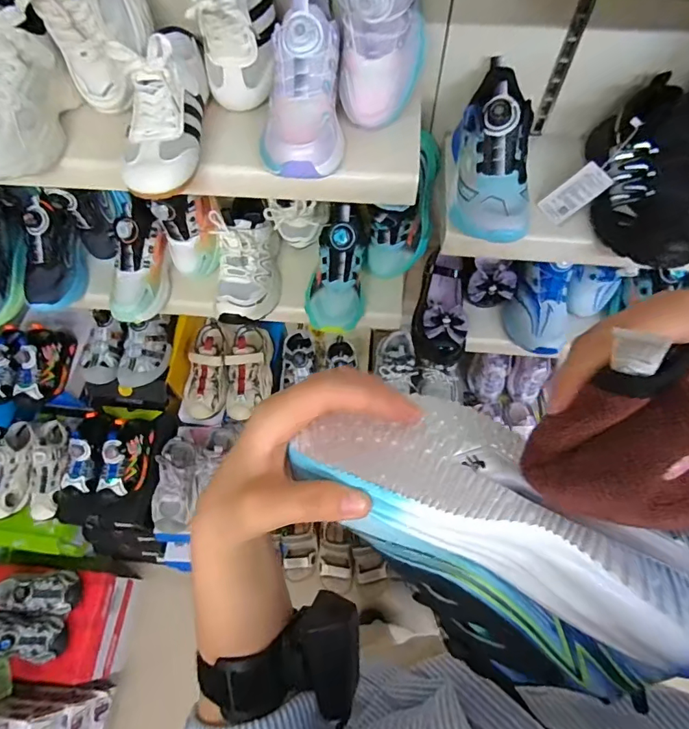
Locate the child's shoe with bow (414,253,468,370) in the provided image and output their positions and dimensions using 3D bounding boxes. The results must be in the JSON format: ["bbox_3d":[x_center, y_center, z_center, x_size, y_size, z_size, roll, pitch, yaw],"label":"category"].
[{"bbox_3d":[0.167,-0.101,0.796,0.079,0.090,0.163,-3,62,0],"label":"child's shoe with bow"}]

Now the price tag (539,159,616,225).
[{"bbox_3d":[0.296,-0.222,0.591,0.082,0.006,0.050,-37,53,20],"label":"price tag"}]

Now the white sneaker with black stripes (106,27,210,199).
[{"bbox_3d":[-0.199,-0.281,0.501,0.073,0.084,0.197,7,86,5],"label":"white sneaker with black stripes"}]

